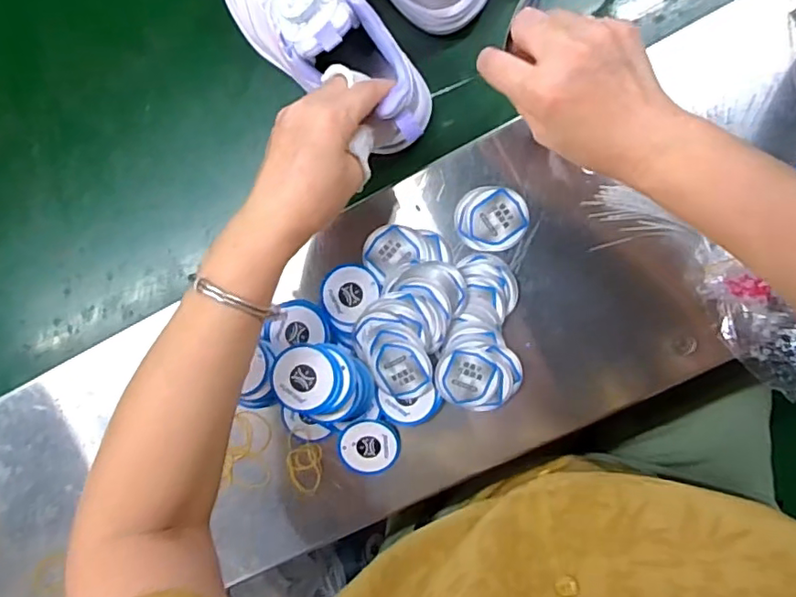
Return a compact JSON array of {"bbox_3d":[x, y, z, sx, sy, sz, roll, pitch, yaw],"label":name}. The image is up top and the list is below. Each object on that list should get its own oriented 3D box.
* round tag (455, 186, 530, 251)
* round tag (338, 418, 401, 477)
[{"bbox_3d":[0.073,-0.062,0.443,0.055,0.006,0.048,-5,92,6],"label":"round tag"},{"bbox_3d":[-0.023,0.119,0.458,0.048,0.010,0.045,-10,92,6],"label":"round tag"}]

